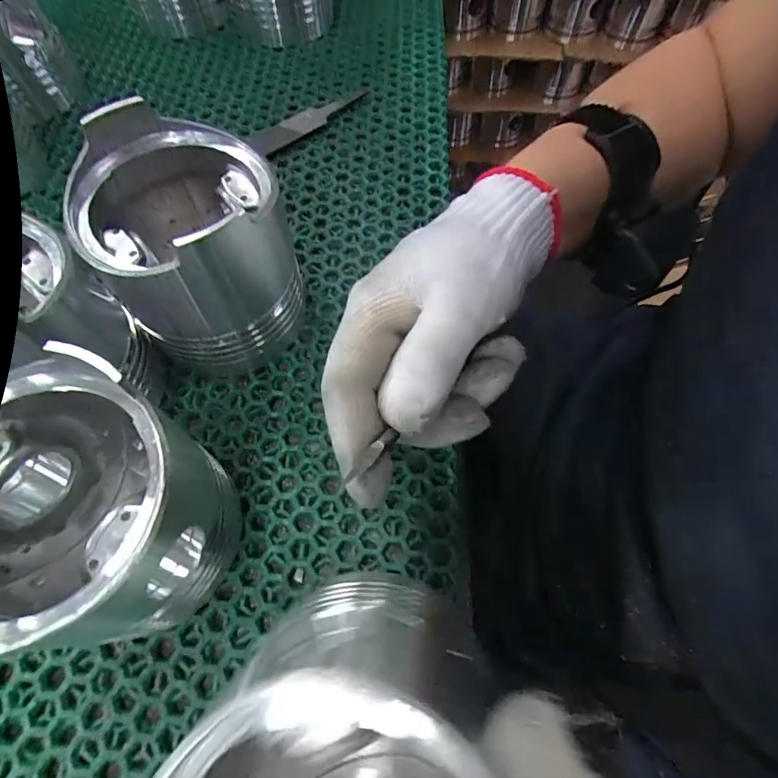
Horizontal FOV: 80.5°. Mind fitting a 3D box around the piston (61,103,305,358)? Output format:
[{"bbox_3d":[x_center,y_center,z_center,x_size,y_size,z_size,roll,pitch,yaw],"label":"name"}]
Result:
[{"bbox_3d":[-0.087,-0.063,0.219,0.081,0.094,0.090,-34,69,-15],"label":"piston"}]

